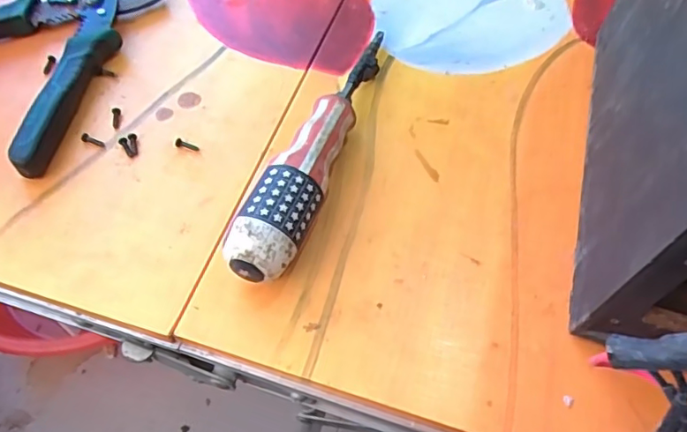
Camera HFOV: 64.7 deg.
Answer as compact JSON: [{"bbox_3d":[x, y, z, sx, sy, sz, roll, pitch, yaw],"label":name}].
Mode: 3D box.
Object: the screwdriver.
[{"bbox_3d":[-0.010,-0.037,0.287,0.028,0.035,0.175,18,52,10],"label":"screwdriver"}]

